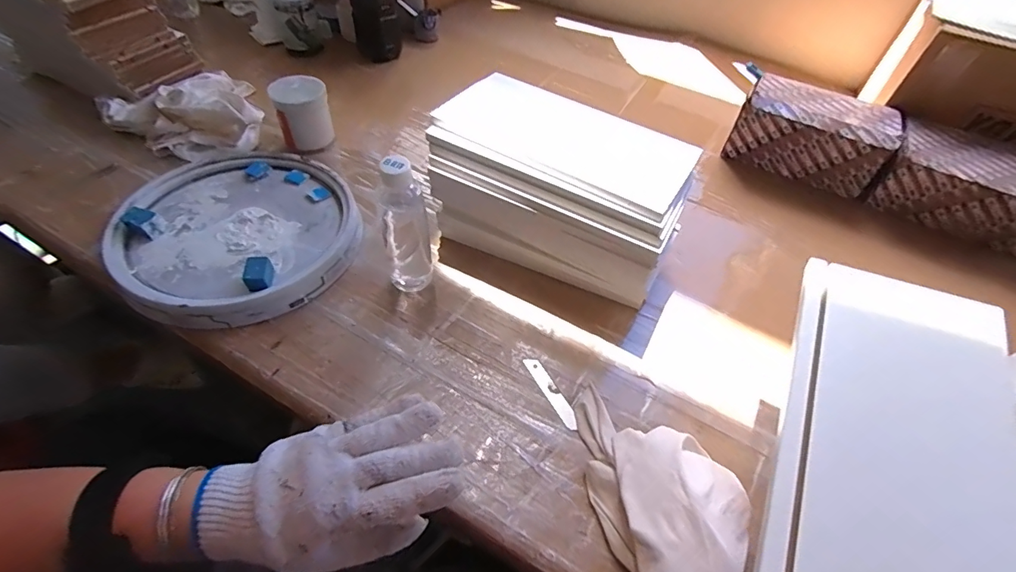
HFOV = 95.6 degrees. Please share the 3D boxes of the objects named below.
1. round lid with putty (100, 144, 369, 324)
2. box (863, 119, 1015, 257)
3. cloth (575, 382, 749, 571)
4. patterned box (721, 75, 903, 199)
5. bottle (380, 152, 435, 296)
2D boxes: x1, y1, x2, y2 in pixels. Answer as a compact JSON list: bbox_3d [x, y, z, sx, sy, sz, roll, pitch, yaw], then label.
[{"bbox_3d":[-0.359,-0.085,0.619,0.282,0.038,0.305,3,49,-4],"label":"round lid with putty"},{"bbox_3d":[0.742,-0.172,0.761,0.260,0.108,0.155,29,52,17],"label":"box"},{"bbox_3d":[0.152,0.188,0.443,0.142,0.047,0.228,-9,51,-14],"label":"cloth"},{"bbox_3d":[0.535,-0.271,0.821,0.234,0.114,0.129,27,52,16],"label":"patterned box"},{"bbox_3d":[-0.115,-0.062,0.530,0.048,0.193,0.052,-4,50,-10],"label":"bottle"}]

